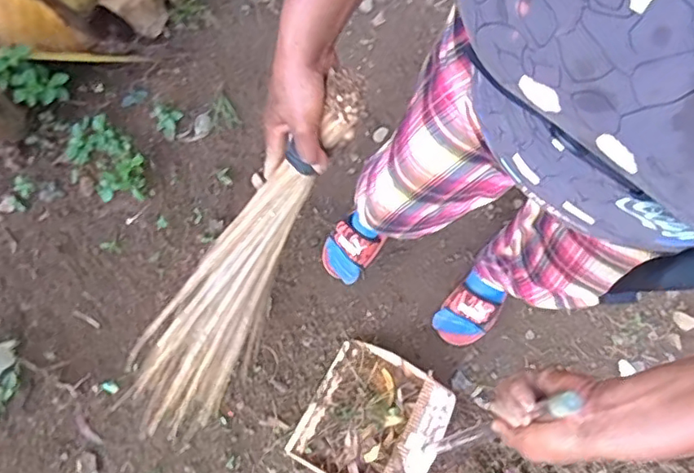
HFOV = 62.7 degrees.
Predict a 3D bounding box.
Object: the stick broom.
[{"bbox_3d":[-0.164,0.074,0.740,0.153,0.684,0.053,43,39,8],"label":"stick broom"}]

